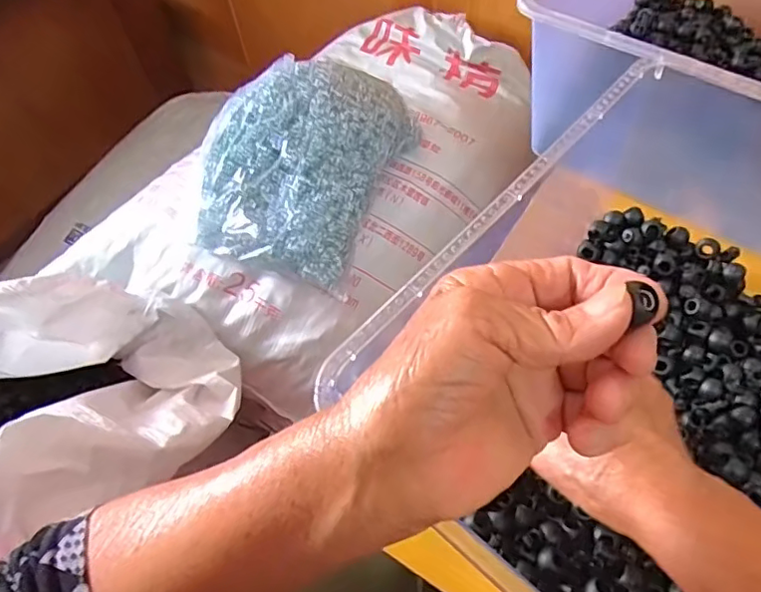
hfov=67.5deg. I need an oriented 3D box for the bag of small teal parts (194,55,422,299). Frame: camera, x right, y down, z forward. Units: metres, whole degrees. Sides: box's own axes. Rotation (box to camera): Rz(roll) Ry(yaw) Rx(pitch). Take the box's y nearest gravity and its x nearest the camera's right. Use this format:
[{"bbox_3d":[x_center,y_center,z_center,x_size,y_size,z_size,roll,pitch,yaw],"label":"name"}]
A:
[{"bbox_3d":[-0.076,-0.133,0.548,0.164,0.060,0.224,15,61,13],"label":"bag of small teal parts"}]

